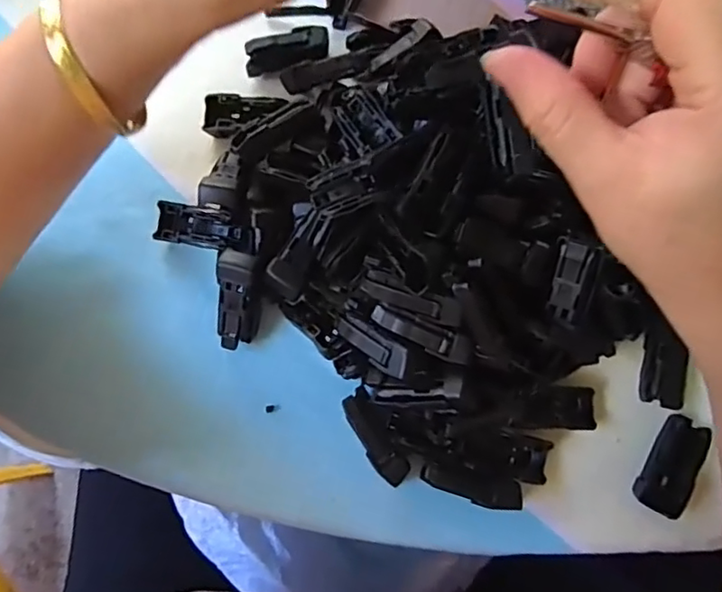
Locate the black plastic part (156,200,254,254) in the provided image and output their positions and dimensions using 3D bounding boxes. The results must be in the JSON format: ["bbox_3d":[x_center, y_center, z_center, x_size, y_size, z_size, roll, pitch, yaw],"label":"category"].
[{"bbox_3d":[-0.078,-0.034,0.296,0.053,0.016,0.018,12,77,1],"label":"black plastic part"}]

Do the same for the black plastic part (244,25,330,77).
[{"bbox_3d":[-0.040,-0.135,0.323,0.046,0.015,0.014,-14,78,-5],"label":"black plastic part"}]

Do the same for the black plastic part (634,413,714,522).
[{"bbox_3d":[0.150,0.081,0.281,0.021,0.012,0.045,29,78,5],"label":"black plastic part"}]

